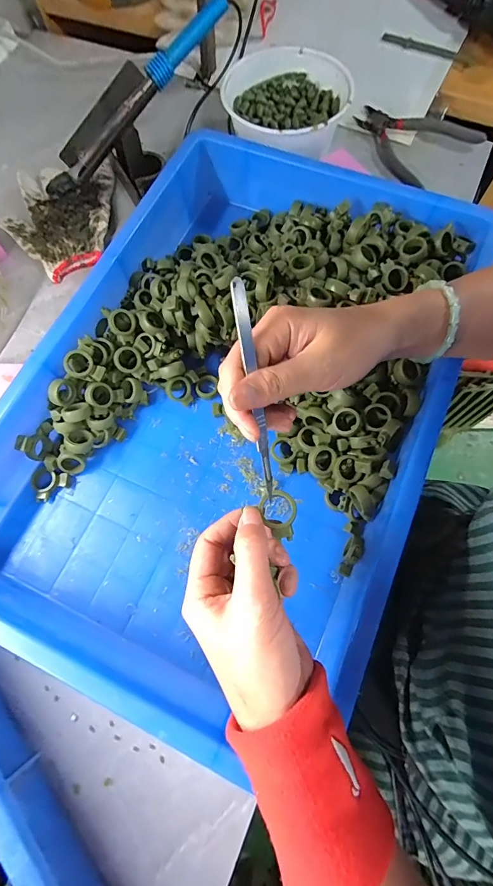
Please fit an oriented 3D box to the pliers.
[{"bbox_3d":[0.241,-0.449,0.549,0.144,0.026,0.157,-35,74,-10],"label":"pliers"}]

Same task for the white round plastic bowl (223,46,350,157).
[{"bbox_3d":[0.053,-0.455,0.518,0.162,0.068,0.193,6,72,3],"label":"white round plastic bowl"}]

